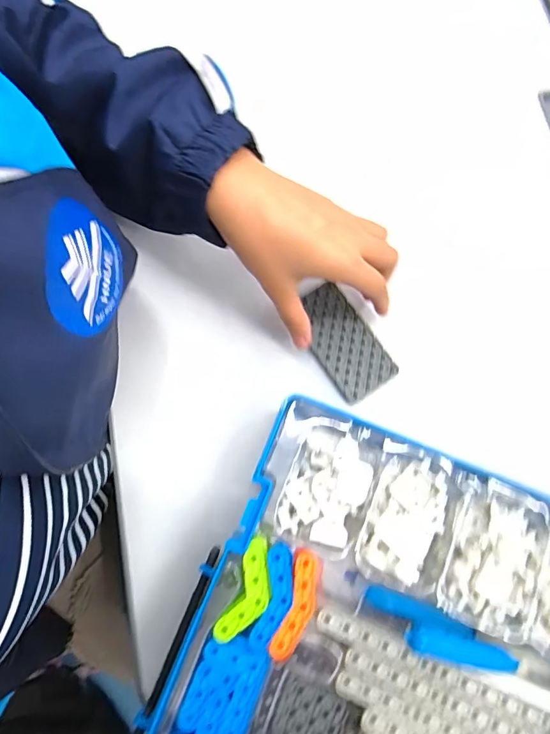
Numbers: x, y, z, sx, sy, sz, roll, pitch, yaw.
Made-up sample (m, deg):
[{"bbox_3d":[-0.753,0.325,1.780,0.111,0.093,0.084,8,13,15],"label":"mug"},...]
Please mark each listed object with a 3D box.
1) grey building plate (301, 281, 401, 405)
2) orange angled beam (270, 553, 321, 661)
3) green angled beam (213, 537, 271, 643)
[{"bbox_3d":[0.055,-0.021,0.355,0.051,0.005,0.096,-34,81,-5],"label":"grey building plate"},{"bbox_3d":[0.014,0.147,0.261,0.019,0.006,0.064,17,77,2],"label":"orange angled beam"},{"bbox_3d":[-0.015,0.140,0.262,0.024,0.008,0.061,23,78,3],"label":"green angled beam"}]

